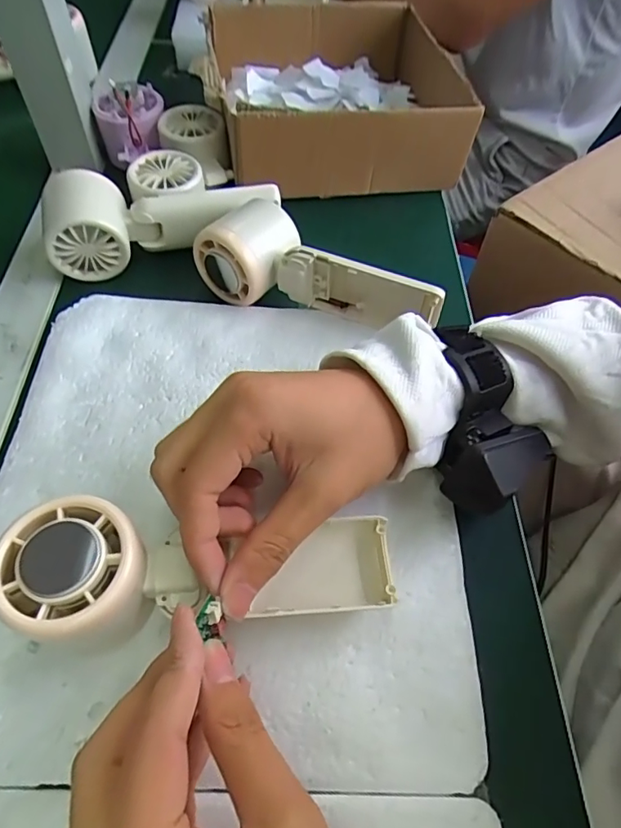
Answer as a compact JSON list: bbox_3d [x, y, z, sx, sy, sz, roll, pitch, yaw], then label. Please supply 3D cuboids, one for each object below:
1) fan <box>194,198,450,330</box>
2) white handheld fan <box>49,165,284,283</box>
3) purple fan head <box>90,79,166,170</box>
[{"bbox_3d":[0.003,-0.088,0.332,0.156,0.056,0.053,31,60,16],"label":"fan"},{"bbox_3d":[-0.107,-0.152,0.373,0.164,0.049,0.064,-15,59,-12],"label":"white handheld fan"},{"bbox_3d":[-0.146,-0.239,0.420,0.056,0.045,0.061,-13,58,-11],"label":"purple fan head"}]

